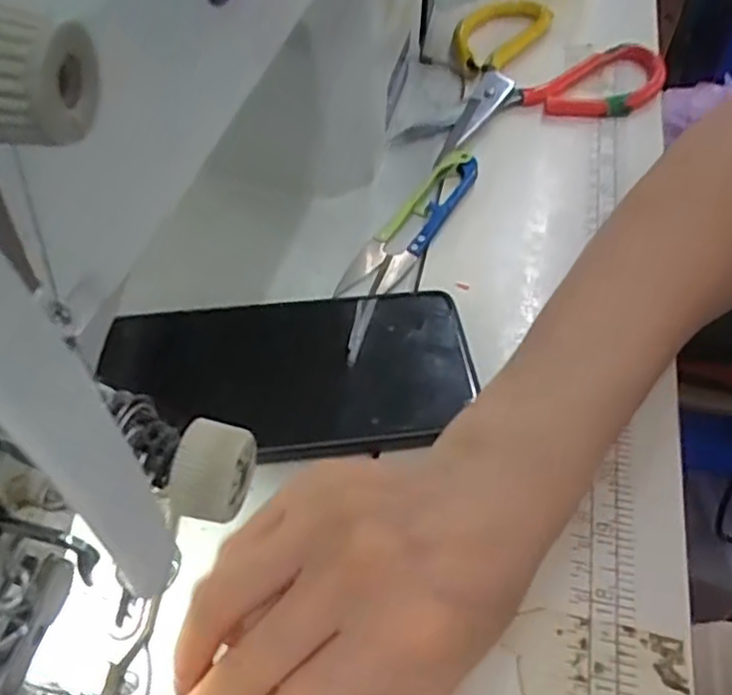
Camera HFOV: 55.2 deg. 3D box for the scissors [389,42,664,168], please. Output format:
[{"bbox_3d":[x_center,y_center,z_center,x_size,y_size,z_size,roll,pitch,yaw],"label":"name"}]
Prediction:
[{"bbox_3d":[0.113,-0.156,0.444,0.200,0.020,0.056,-25,57,-20],"label":"scissors"}]

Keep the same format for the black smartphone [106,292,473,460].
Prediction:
[{"bbox_3d":[-0.031,0.010,0.300,0.152,0.012,0.077,-4,52,-5],"label":"black smartphone"}]

